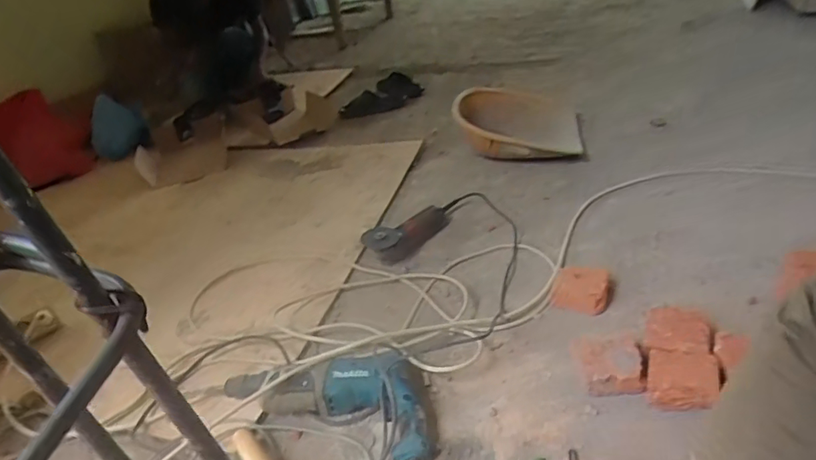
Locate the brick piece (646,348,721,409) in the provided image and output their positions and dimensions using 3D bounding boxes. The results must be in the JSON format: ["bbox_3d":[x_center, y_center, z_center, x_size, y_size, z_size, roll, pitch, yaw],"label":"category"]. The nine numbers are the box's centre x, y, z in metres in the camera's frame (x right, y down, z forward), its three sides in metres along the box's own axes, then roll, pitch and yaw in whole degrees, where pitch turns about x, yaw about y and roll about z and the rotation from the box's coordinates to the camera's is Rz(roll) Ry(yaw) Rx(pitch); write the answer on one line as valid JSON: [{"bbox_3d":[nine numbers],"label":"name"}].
[{"bbox_3d":[0.447,0.250,0.858,0.104,0.051,0.096,6,35,20],"label":"brick piece"}]

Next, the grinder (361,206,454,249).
[{"bbox_3d":[0.006,0.004,1.320,0.284,0.089,0.070,-31,40,-32],"label":"grinder"}]

